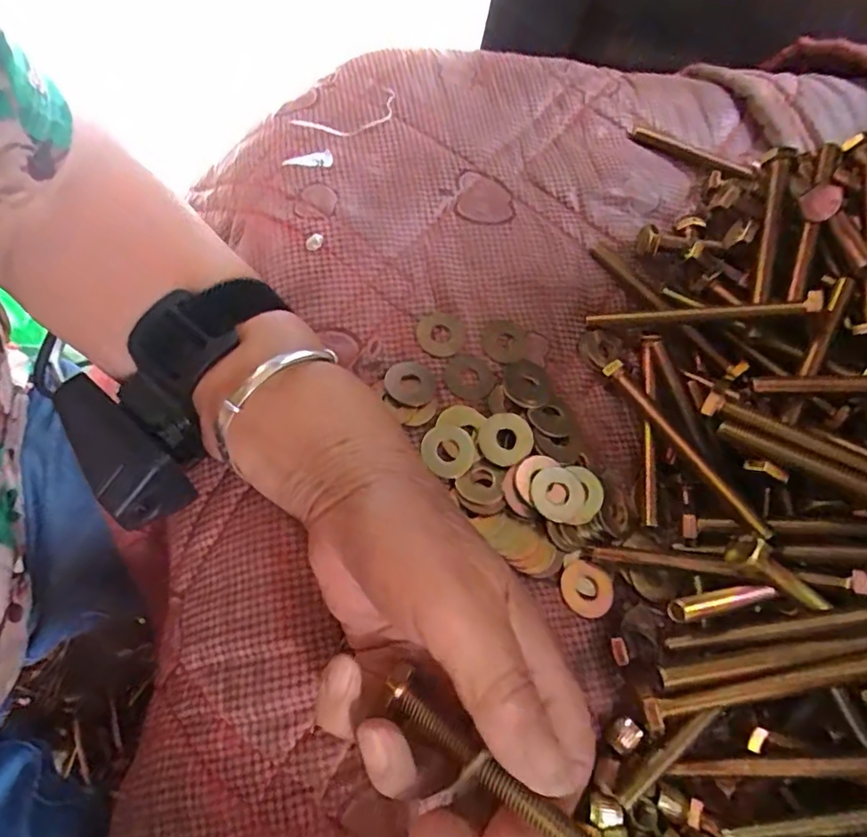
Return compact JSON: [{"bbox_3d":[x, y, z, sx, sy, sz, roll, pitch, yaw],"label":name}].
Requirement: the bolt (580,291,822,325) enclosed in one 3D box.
[{"bbox_3d":[0.128,-0.053,0.263,0.103,0.006,0.009,2,62,36],"label":"bolt"}]

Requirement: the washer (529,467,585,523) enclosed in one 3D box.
[{"bbox_3d":[0.055,0.034,0.238,0.024,0.004,0.024,3,70,-7],"label":"washer"}]

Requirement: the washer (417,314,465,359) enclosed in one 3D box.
[{"bbox_3d":[0.004,-0.042,0.269,0.023,0.004,0.024,1,67,-2],"label":"washer"}]

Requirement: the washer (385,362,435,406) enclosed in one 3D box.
[{"bbox_3d":[-0.011,-0.017,0.255,0.024,0.004,0.023,23,60,0],"label":"washer"}]

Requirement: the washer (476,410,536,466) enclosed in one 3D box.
[{"bbox_3d":[0.034,0.009,0.248,0.024,0.004,0.025,3,66,-8],"label":"washer"}]

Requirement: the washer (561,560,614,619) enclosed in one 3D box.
[{"bbox_3d":[0.068,0.076,0.236,0.024,0.004,0.022,3,66,-8],"label":"washer"}]

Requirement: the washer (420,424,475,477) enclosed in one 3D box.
[{"bbox_3d":[0.007,0.014,0.246,0.022,0.004,0.024,3,66,-8],"label":"washer"}]

